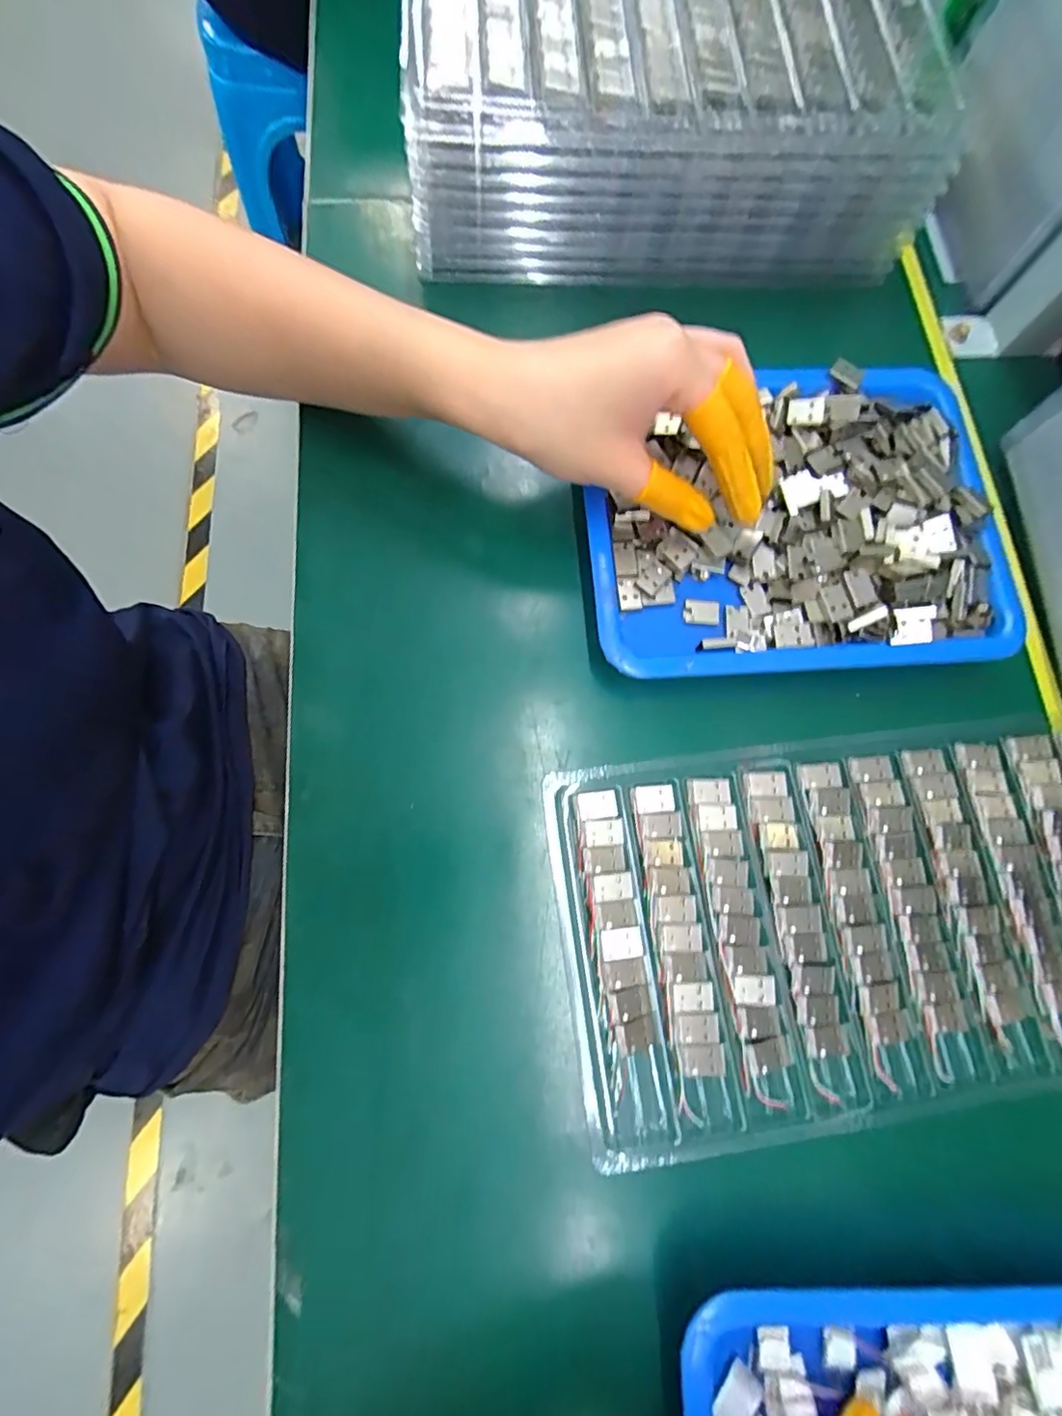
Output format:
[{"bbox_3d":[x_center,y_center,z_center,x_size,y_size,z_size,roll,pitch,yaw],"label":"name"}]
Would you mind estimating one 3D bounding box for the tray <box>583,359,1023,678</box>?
[{"bbox_3d":[0.135,-0.099,0.293,0.209,0.026,0.166,-3,76,-3],"label":"tray"}]

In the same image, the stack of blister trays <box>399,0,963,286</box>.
[{"bbox_3d":[0.077,-0.358,0.329,0.291,0.080,0.167,0,76,-3],"label":"stack of blister trays"}]

